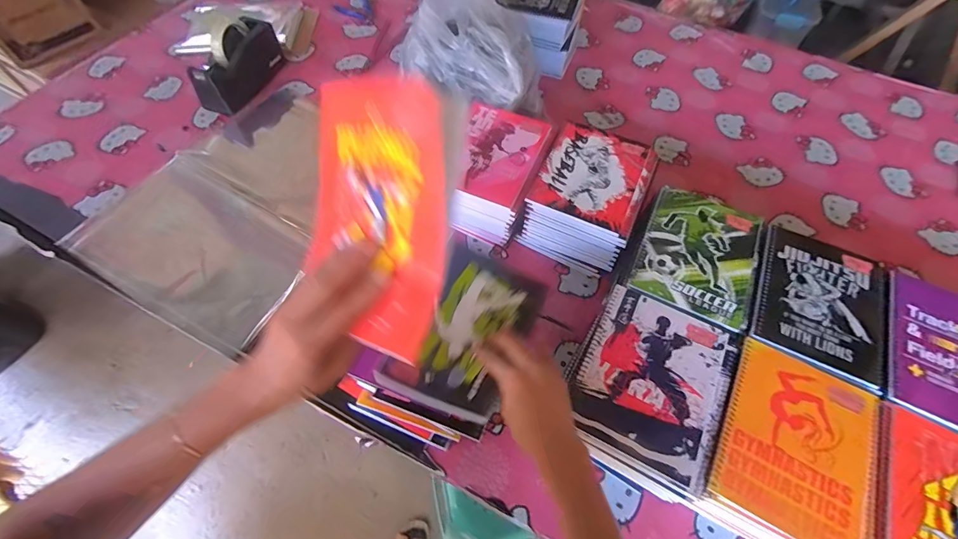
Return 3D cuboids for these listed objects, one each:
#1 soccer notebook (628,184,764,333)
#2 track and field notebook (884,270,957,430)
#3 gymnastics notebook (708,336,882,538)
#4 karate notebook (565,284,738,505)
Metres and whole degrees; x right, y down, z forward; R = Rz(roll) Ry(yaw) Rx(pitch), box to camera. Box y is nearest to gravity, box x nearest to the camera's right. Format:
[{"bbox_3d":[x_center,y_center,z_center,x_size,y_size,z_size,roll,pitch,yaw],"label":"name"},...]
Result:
[{"bbox_3d":[0.313,-0.026,0.596,0.150,0.007,0.206,23,61,13],"label":"soccer notebook"},{"bbox_3d":[0.603,0.105,0.522,0.164,0.009,0.202,23,61,13],"label":"track and field notebook"},{"bbox_3d":[0.361,0.193,0.467,0.160,0.010,0.195,26,62,15],"label":"gymnastics notebook"},{"bbox_3d":[0.204,0.133,0.498,0.173,0.008,0.212,24,61,13],"label":"karate notebook"}]

